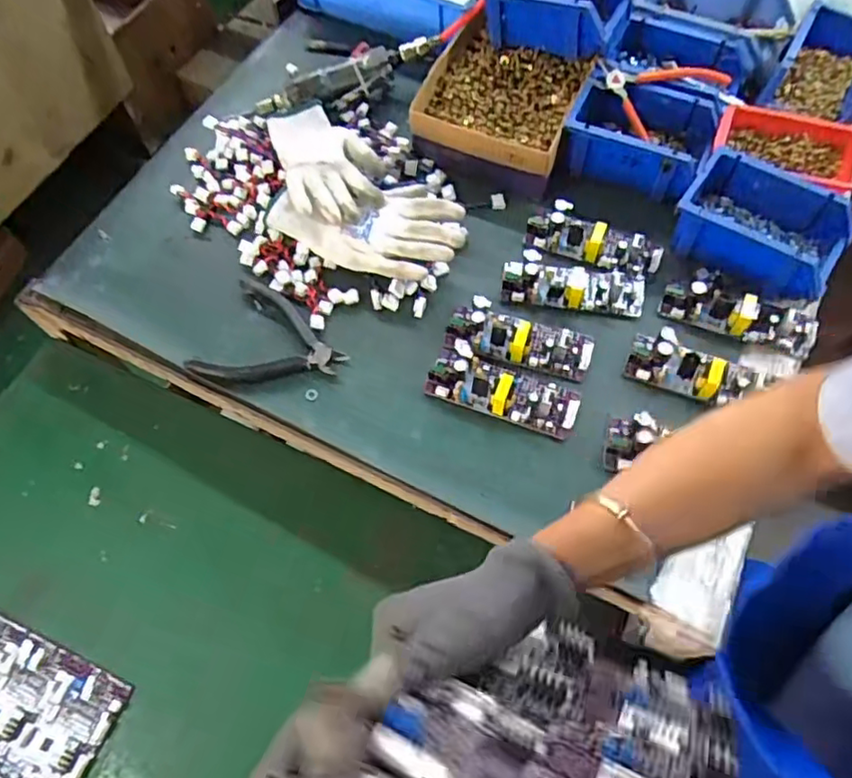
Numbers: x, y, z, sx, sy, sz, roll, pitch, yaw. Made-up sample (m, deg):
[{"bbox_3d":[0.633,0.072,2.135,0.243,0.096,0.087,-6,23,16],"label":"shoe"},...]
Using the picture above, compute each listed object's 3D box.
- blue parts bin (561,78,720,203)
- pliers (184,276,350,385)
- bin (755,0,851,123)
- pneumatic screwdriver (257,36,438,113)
[{"bbox_3d":[0.237,-0.281,0.694,0.149,0.063,0.120,20,68,13],"label":"blue parts bin"},{"bbox_3d":[-0.153,-0.049,0.633,0.141,0.012,0.121,21,68,12],"label":"pliers"},{"bbox_3d":[0.463,-0.369,0.723,0.101,0.054,0.144,28,70,16],"label":"bin"},{"bbox_3d":[-0.099,-0.387,0.776,0.231,0.028,0.050,-19,64,3],"label":"pneumatic screwdriver"}]

